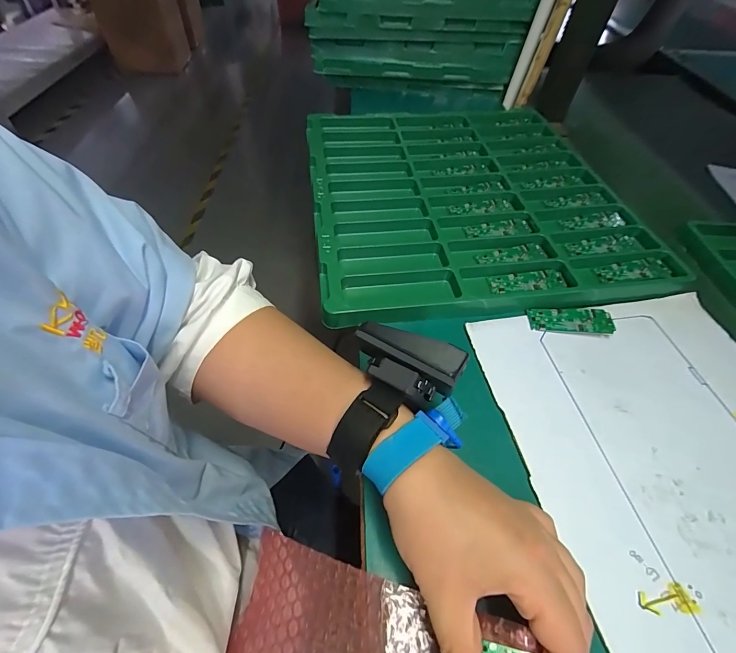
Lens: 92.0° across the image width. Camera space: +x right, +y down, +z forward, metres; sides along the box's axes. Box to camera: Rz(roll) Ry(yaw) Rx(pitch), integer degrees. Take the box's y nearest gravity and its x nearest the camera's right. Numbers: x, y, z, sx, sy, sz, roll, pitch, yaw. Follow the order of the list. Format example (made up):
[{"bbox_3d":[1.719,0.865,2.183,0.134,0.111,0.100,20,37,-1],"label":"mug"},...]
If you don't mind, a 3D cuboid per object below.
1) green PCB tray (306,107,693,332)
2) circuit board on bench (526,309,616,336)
[{"bbox_3d":[0.117,-0.173,0.443,0.366,0.018,0.388,-4,53,-8],"label":"green PCB tray"},{"bbox_3d":[0.187,-0.005,0.327,0.072,0.007,0.026,6,53,0],"label":"circuit board on bench"}]

